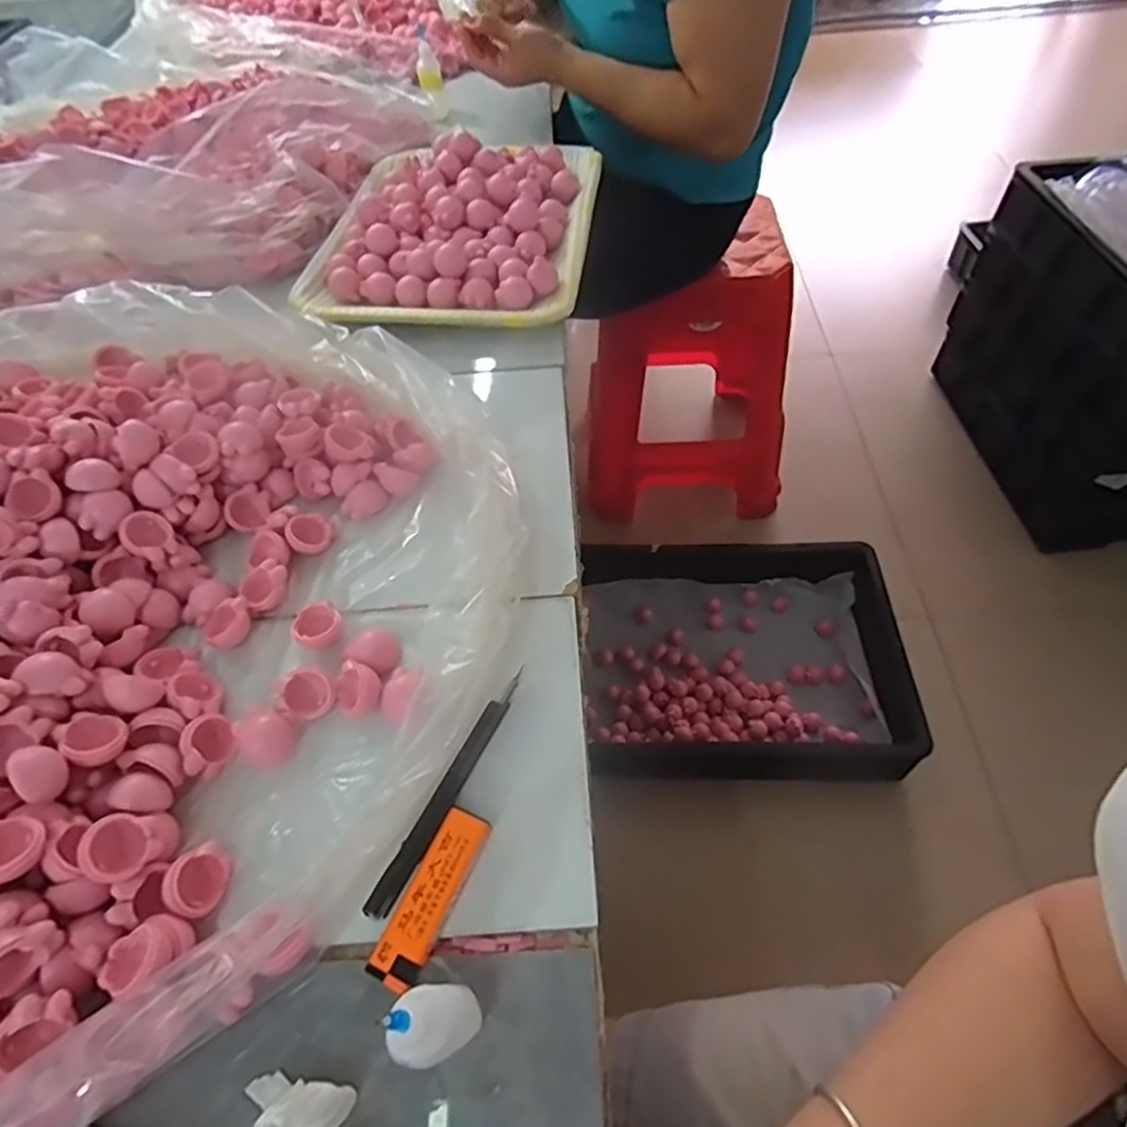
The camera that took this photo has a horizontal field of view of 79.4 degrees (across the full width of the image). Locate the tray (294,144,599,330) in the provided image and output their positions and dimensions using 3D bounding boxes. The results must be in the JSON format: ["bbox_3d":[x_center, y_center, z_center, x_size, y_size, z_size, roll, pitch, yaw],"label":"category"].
[{"bbox_3d":[-0.107,-0.345,0.676,0.263,0.038,0.325,4,54,7],"label":"tray"}]

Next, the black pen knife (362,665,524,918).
[{"bbox_3d":[-0.058,0.115,0.353,0.004,0.015,0.135,-15,37,54],"label":"black pen knife"}]

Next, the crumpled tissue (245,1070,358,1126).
[{"bbox_3d":[-0.111,0.222,0.275,0.045,0.024,0.023,3,54,7],"label":"crumpled tissue"}]

